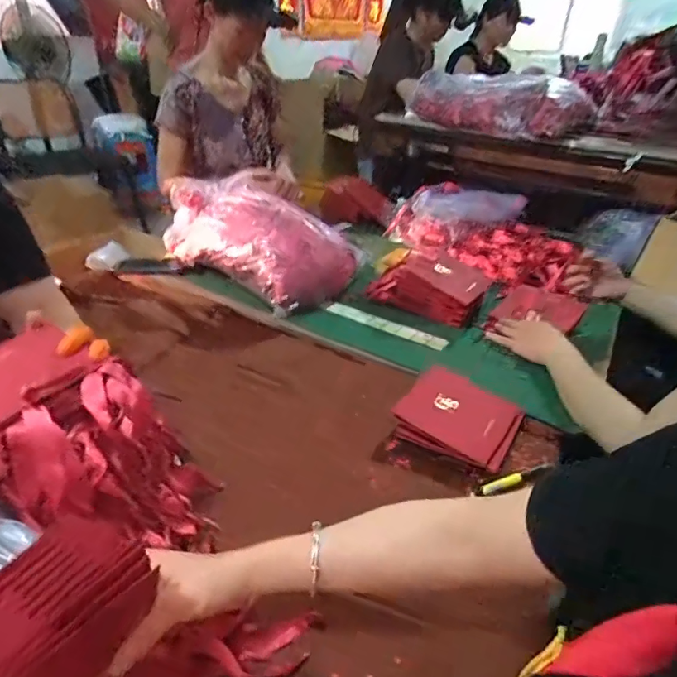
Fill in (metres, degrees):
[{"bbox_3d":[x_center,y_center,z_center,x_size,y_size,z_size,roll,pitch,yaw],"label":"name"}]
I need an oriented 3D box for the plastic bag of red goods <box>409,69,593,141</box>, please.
[{"bbox_3d":[0.453,-0.709,1.435,0.227,0.145,0.546,-24,41,-37],"label":"plastic bag of red goods"}]

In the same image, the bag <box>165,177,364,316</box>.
[{"bbox_3d":[-0.177,-0.215,1.040,0.244,0.173,0.415,-24,41,-37],"label":"bag"}]

